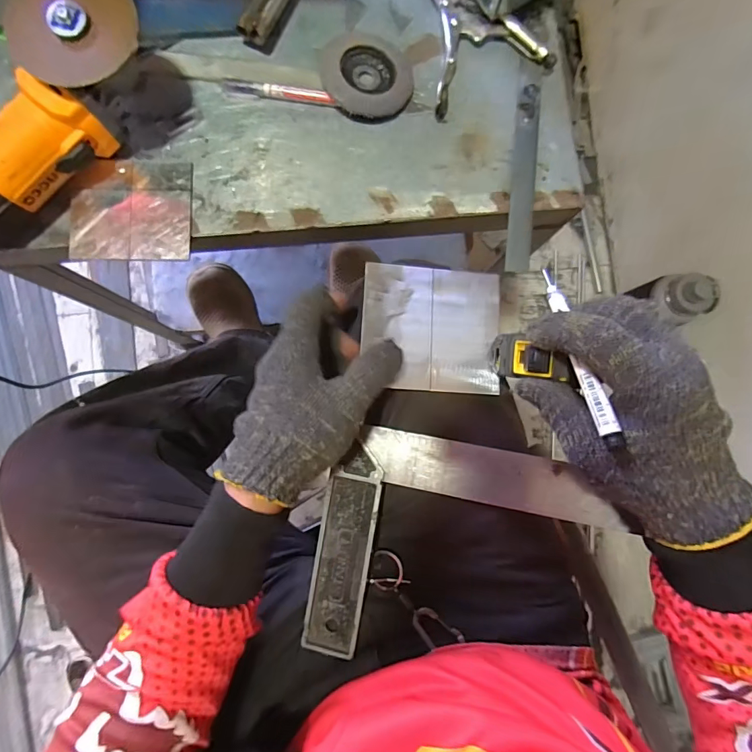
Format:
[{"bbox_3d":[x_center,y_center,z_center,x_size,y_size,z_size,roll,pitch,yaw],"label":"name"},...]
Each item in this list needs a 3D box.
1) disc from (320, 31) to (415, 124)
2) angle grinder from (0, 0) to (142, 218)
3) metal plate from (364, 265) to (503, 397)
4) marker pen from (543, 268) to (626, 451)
[{"bbox_3d":[-0.008,-0.306,0.427,0.091,0.016,0.094,0,85,-3],"label":"disc"},{"bbox_3d":[-0.305,-0.205,0.363,0.274,0.094,0.081,-44,89,-5],"label":"angle grinder"},{"bbox_3d":[0.044,-0.038,0.340,0.109,0.007,0.099,4,85,-3],"label":"metal plate"},{"bbox_3d":[0.125,-0.017,0.265,0.009,0.007,0.122,-6,63,-3],"label":"marker pen"}]

